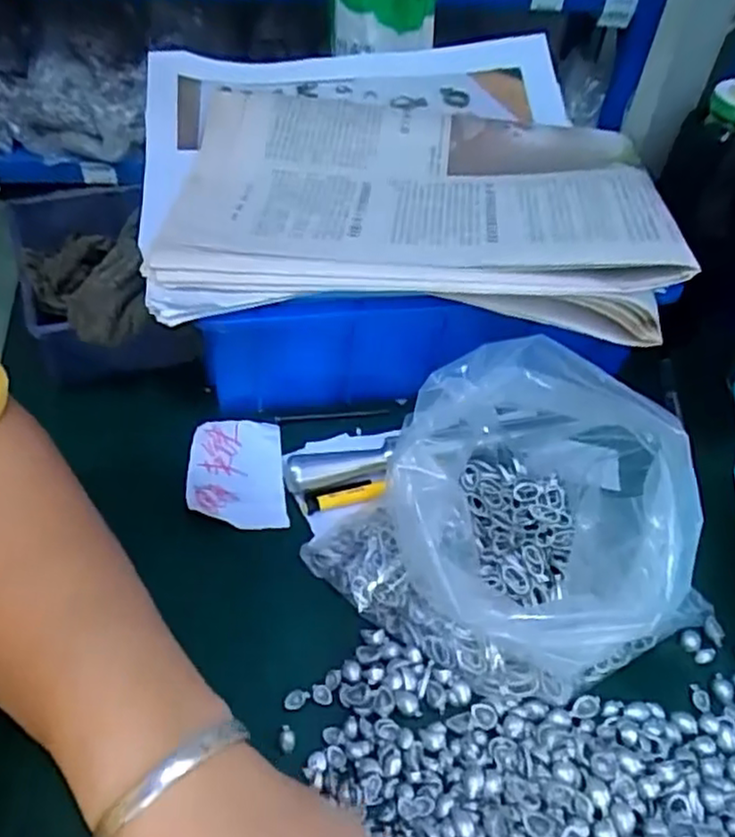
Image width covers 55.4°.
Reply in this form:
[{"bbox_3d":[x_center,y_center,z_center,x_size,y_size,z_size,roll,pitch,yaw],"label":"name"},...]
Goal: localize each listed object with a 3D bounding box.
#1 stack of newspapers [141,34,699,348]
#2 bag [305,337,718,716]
[{"bbox_3d":[0.008,-0.163,0.443,0.305,0.043,0.286,1,46,-5],"label":"stack of newspapers"},{"bbox_3d":[0.082,0.045,0.336,0.163,0.087,0.157,-33,58,-30],"label":"bag"}]

